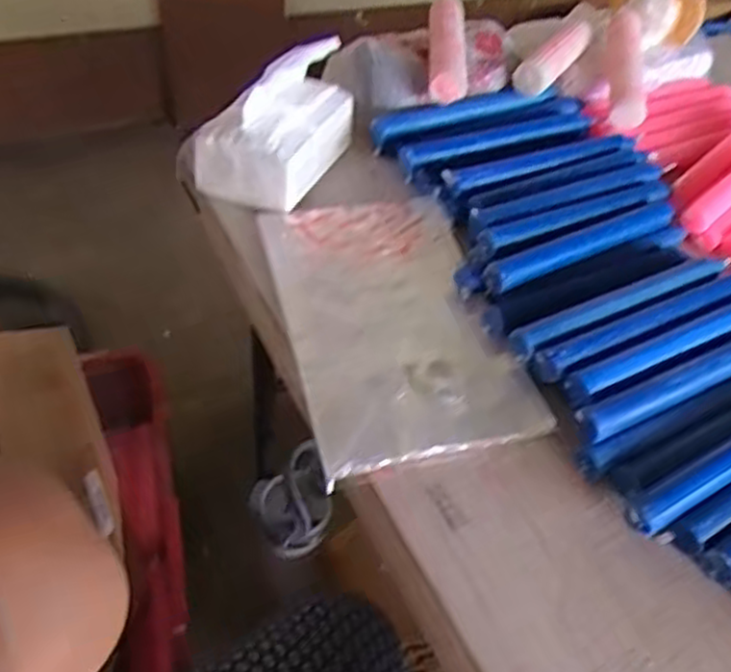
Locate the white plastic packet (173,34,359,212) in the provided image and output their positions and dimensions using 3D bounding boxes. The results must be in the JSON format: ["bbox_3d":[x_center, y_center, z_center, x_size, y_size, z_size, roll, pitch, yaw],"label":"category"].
[{"bbox_3d":[-0.077,-0.188,0.621,0.102,0.100,0.135,22,48,13],"label":"white plastic packet"}]

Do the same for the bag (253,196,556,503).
[{"bbox_3d":[0.019,-0.018,0.536,0.150,0.014,0.245,-9,49,-15],"label":"bag"}]

